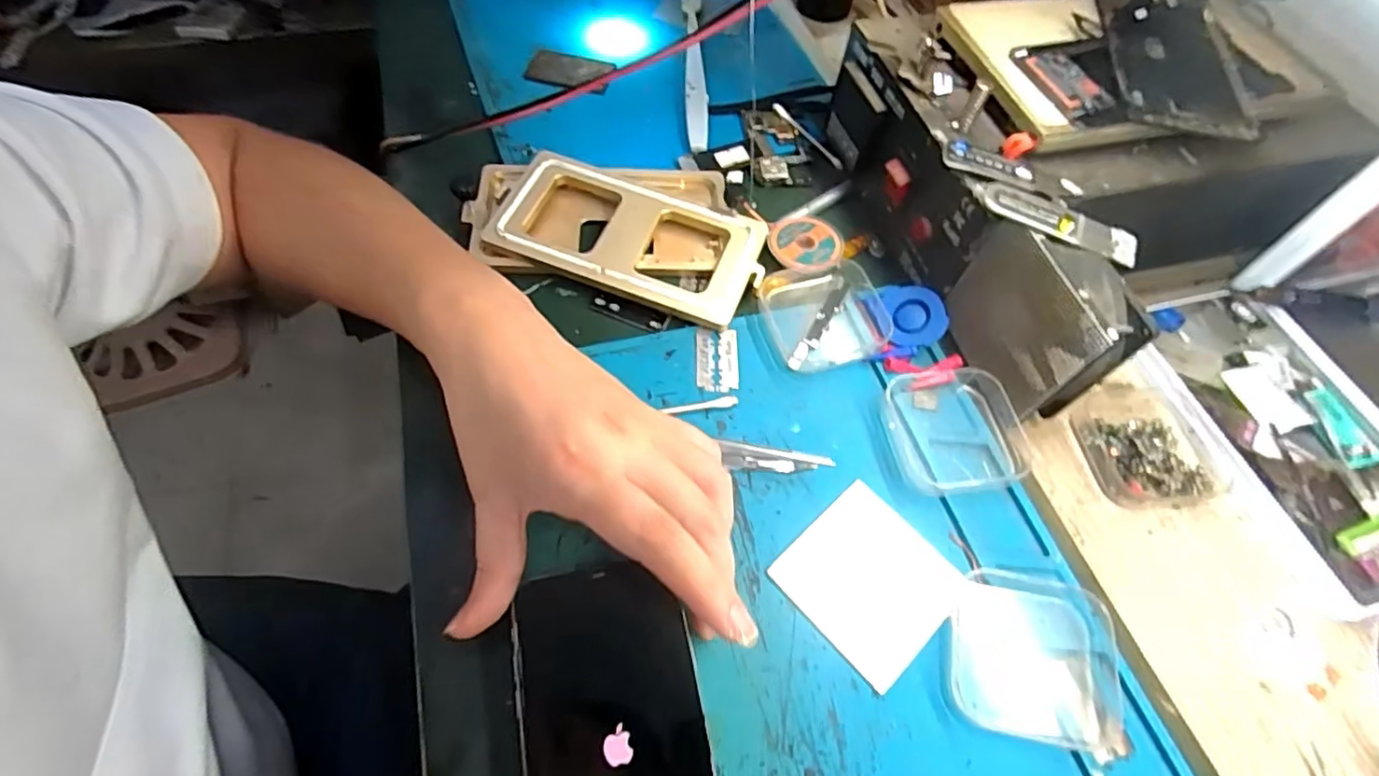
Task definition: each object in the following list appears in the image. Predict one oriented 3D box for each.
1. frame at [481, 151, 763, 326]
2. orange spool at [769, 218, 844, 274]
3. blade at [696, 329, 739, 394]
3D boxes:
[{"bbox_3d":[-0.037,-0.090,0.374,0.157,0.020,0.078,19,60,8],"label":"frame"},{"bbox_3d":[0.072,-0.089,0.383,0.043,0.007,0.043,2,59,-3],"label":"orange spool"},{"bbox_3d":[0.015,-0.015,0.344,0.023,0.004,0.038,5,62,-7],"label":"blade"}]

